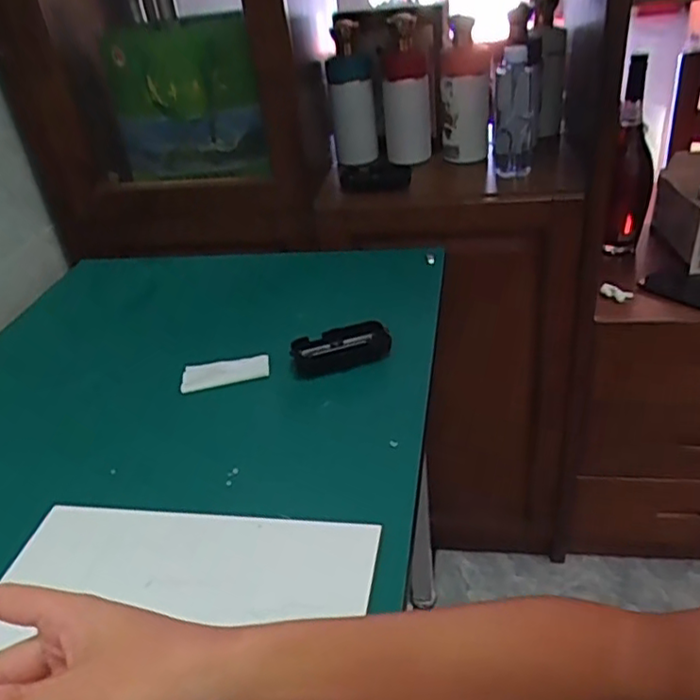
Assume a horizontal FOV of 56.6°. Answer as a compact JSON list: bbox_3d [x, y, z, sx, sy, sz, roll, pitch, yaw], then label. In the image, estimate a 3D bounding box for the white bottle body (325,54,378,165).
[{"bbox_3d":[0.008,-0.456,1.251,0.083,0.192,0.072,-5,33,4],"label":"white bottle body"}]

